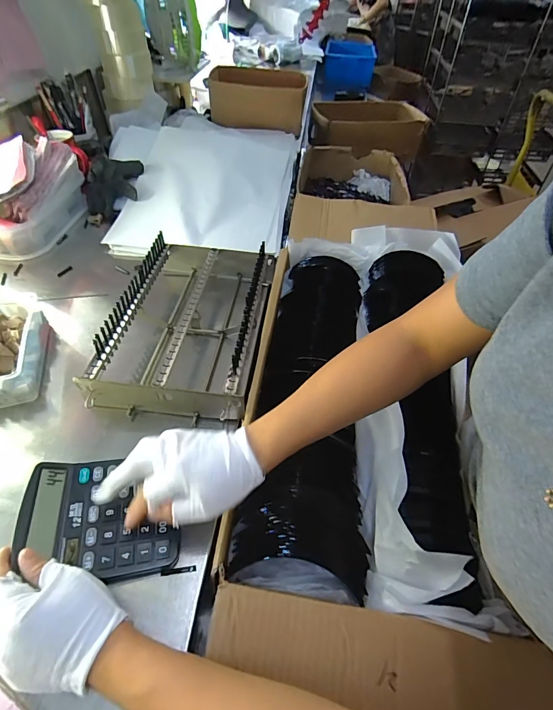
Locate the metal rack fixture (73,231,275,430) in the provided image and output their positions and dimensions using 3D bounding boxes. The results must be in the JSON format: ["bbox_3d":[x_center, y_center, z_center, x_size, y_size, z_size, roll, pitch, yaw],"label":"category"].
[{"bbox_3d":[-0.125,-0.052,0.561,0.193,0.098,0.313,6,48,3],"label":"metal rack fixture"}]

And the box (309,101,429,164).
[{"bbox_3d":[0.327,-0.865,1.391,0.392,0.111,0.257,-2,48,-4],"label":"box"}]

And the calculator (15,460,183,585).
[{"bbox_3d":[-0.176,0.160,0.372,0.137,0.040,0.117,-7,50,-8],"label":"calculator"}]

